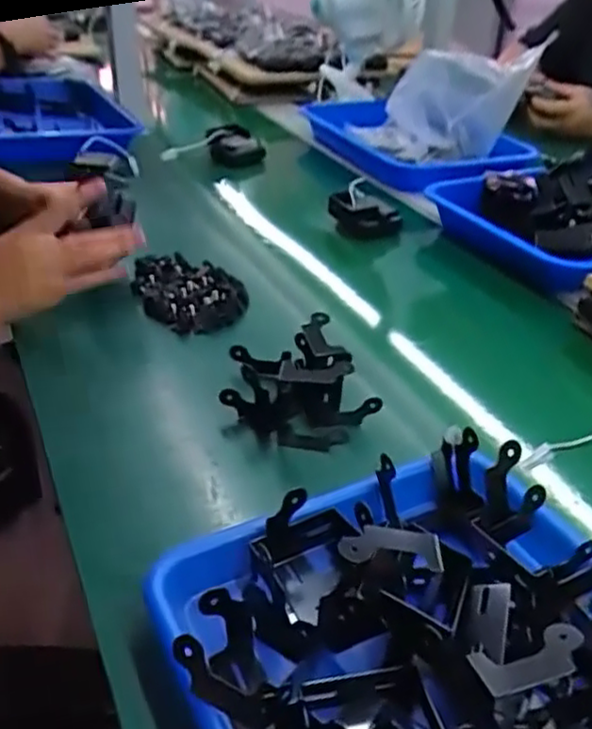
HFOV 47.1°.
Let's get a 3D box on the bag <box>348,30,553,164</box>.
[{"bbox_3d":[0.202,-0.364,0.965,0.162,0.168,0.212,-22,42,-33],"label":"bag"}]

